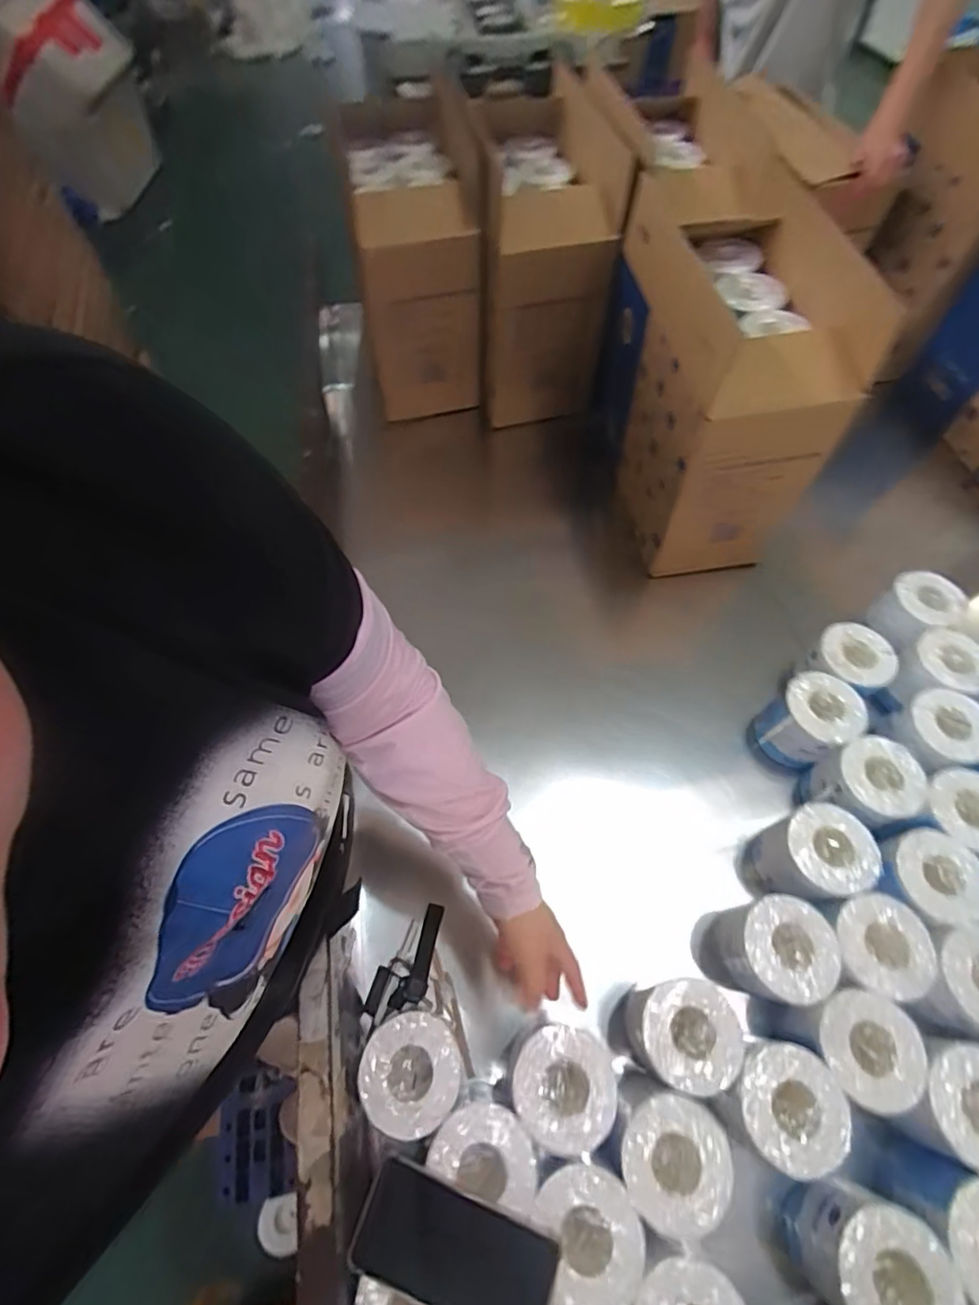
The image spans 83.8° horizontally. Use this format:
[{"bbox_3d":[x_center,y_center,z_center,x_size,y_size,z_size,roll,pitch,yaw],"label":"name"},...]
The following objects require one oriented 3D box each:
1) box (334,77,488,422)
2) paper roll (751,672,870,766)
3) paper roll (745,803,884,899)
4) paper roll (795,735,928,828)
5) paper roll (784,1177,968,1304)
[{"bbox_3d":[-0.153,-0.744,1.053,0.206,0.356,0.408,-11,63,-6],"label":"box"},{"bbox_3d":[0.444,0.096,0.767,0.087,0.122,0.095,0,62,0],"label":"paper roll"},{"bbox_3d":[0.392,0.252,0.679,0.103,0.127,0.095,0,62,0],"label":"paper roll"},{"bbox_3d":[0.481,0.174,0.715,0.100,0.113,0.098,0,62,0],"label":"paper roll"},{"bbox_3d":[0.347,0.553,0.498,0.102,0.106,0.096,0,62,0],"label":"paper roll"}]

